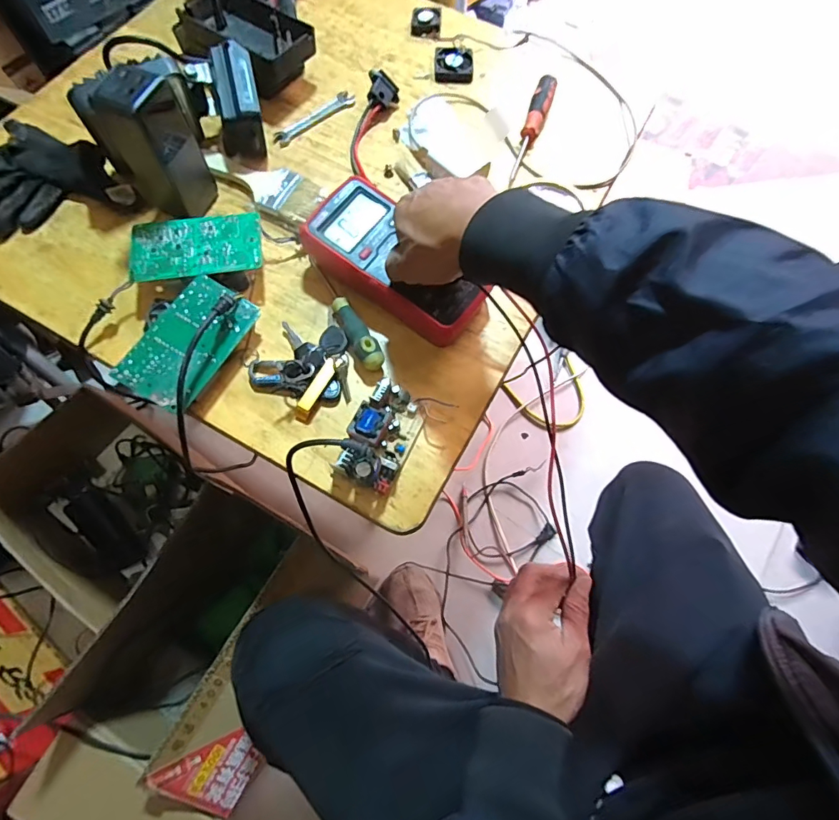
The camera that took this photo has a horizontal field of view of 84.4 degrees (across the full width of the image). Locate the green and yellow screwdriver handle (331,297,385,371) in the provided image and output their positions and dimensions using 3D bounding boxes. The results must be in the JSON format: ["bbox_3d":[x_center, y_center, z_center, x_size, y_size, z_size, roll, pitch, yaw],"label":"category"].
[{"bbox_3d":[-0.060,-0.076,0.450,0.023,0.023,0.085,-25,73,-11],"label":"green and yellow screwdriver handle"}]

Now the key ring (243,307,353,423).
[{"bbox_3d":[-0.110,-0.043,0.439,0.098,0.024,0.094,1,70,-2],"label":"key ring"}]

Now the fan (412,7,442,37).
[{"bbox_3d":[0.009,-0.531,0.630,0.039,0.015,0.048,7,70,0],"label":"fan"}]

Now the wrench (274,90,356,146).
[{"bbox_3d":[-0.129,-0.362,0.573,0.120,0.011,0.021,-41,77,-15],"label":"wrench"}]

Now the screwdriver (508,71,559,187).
[{"bbox_3d":[0.138,-0.341,0.561,0.025,0.022,0.171,17,70,4],"label":"screwdriver"}]

